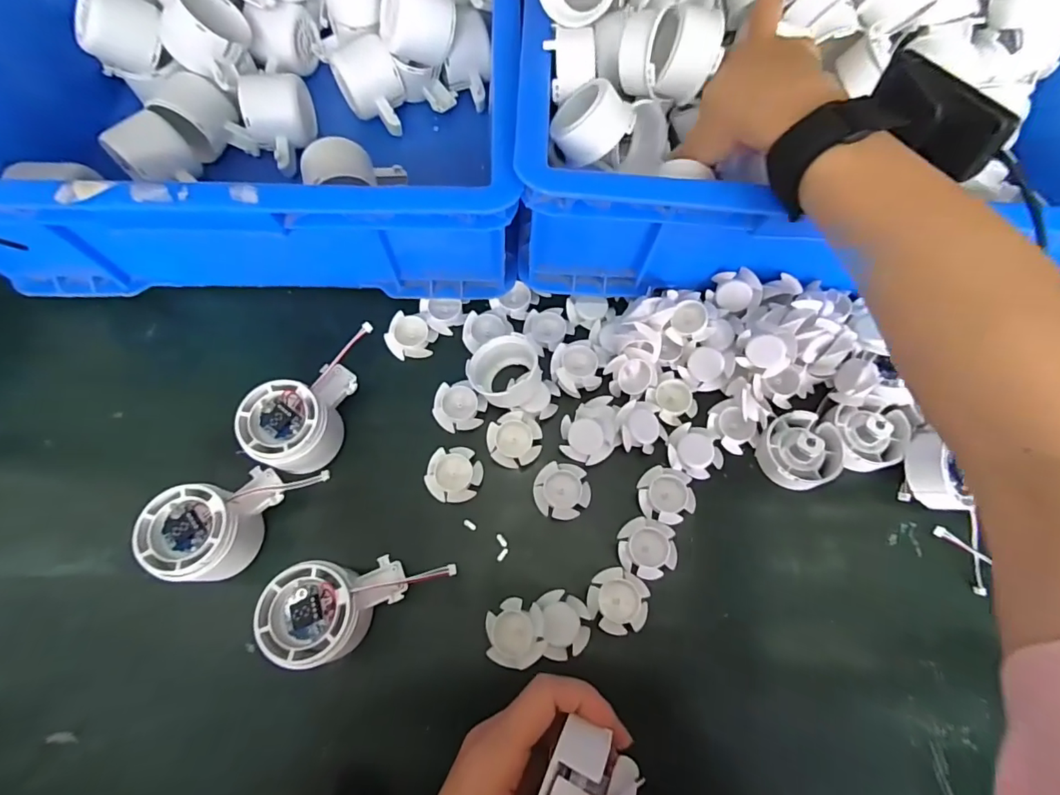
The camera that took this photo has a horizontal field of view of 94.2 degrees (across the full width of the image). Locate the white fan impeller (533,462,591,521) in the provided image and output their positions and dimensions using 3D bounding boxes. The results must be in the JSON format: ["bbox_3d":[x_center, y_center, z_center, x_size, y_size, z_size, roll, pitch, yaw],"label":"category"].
[{"bbox_3d":[0.024,0.068,0.361,0.040,0.011,0.039,0,71,-1],"label":"white fan impeller"}]

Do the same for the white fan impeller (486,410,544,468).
[{"bbox_3d":[-0.012,0.031,0.372,0.039,0.012,0.041,0,71,-1],"label":"white fan impeller"}]

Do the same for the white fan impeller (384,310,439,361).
[{"bbox_3d":[-0.097,-0.048,0.403,0.038,0.012,0.036,21,72,6],"label":"white fan impeller"}]

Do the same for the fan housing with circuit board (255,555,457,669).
[{"bbox_3d":[-0.115,0.133,0.311,0.088,0.050,0.058,-5,71,-3],"label":"fan housing with circuit board"}]

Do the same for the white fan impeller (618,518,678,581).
[{"bbox_3d":[0.083,0.107,0.348,0.039,0.011,0.040,4,71,0],"label":"white fan impeller"}]

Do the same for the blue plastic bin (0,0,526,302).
[{"bbox_3d":[-0.225,-0.356,0.450,0.432,0.137,0.549,0,71,-1],"label":"blue plastic bin"}]

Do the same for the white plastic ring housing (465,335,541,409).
[{"bbox_3d":[-0.018,-0.020,0.379,0.057,0.024,0.053,0,71,-1],"label":"white plastic ring housing"}]

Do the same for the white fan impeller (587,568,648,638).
[{"bbox_3d":[0.059,0.139,0.336,0.039,0.013,0.040,0,71,-1],"label":"white fan impeller"}]

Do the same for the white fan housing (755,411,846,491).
[{"bbox_3d":[0.201,0.039,0.362,0.057,0.025,0.054,0,71,-1],"label":"white fan housing"}]

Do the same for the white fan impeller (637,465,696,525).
[{"bbox_3d":[0.100,0.072,0.360,0.039,0.010,0.038,0,71,-1],"label":"white fan impeller"}]

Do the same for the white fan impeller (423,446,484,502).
[{"bbox_3d":[-0.056,0.057,0.365,0.039,0.009,0.040,0,71,-1],"label":"white fan impeller"}]

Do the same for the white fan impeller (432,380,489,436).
[{"bbox_3d":[-0.055,0.006,0.385,0.040,0.012,0.040,0,71,-1],"label":"white fan impeller"}]

